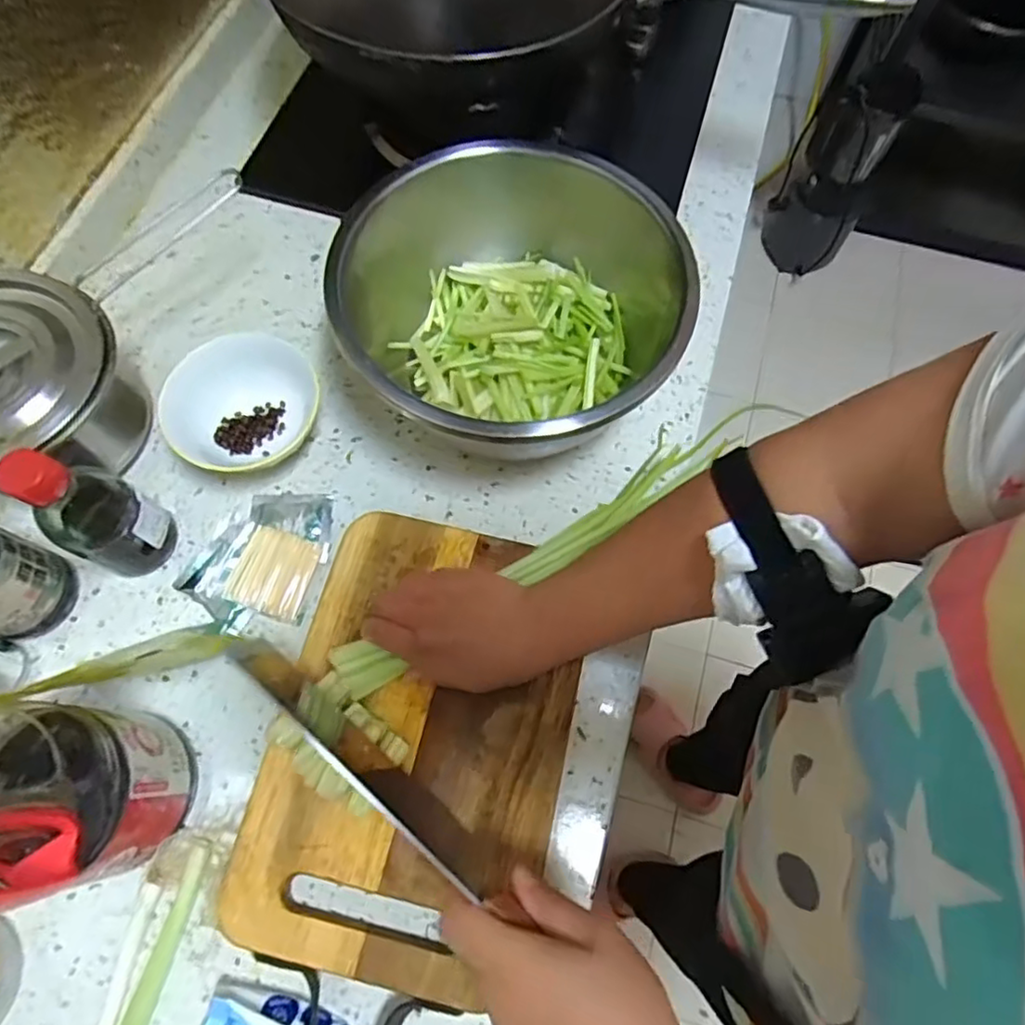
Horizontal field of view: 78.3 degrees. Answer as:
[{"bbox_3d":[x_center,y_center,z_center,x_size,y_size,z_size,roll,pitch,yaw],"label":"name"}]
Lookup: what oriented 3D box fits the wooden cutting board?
[{"bbox_3d":[-0.065,0.151,0.442,0.200,0.019,0.298,14,69,3],"label":"wooden cutting board"}]

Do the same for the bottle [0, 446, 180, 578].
[{"bbox_3d":[-0.294,0.001,0.445,0.052,0.141,0.061,31,71,10],"label":"bottle"}]

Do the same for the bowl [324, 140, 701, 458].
[{"bbox_3d":[0.001,-0.159,0.525,0.265,0.126,0.272,0,69,-1],"label":"bowl"}]

